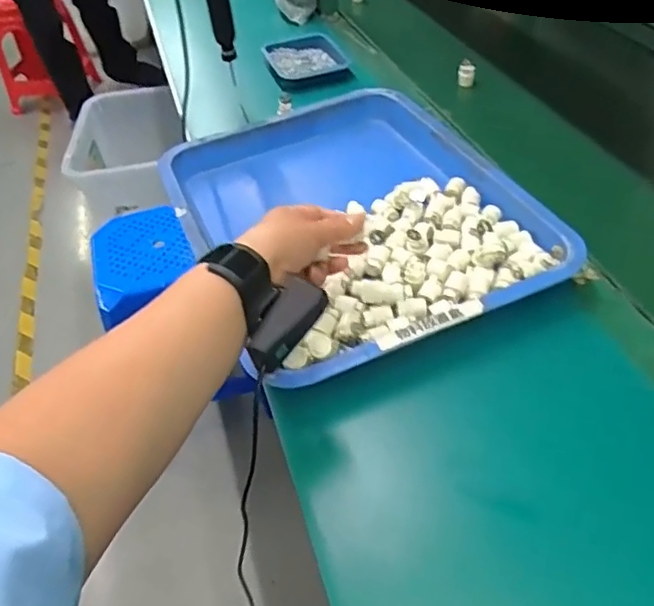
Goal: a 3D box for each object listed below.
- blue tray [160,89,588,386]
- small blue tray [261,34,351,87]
[{"bbox_3d":[0.019,-0.102,0.689,0.346,0.064,0.454,-19,46,-13],"label":"blue tray"},{"bbox_3d":[-0.040,-0.411,1.011,0.117,0.031,0.150,-16,45,-10],"label":"small blue tray"}]

